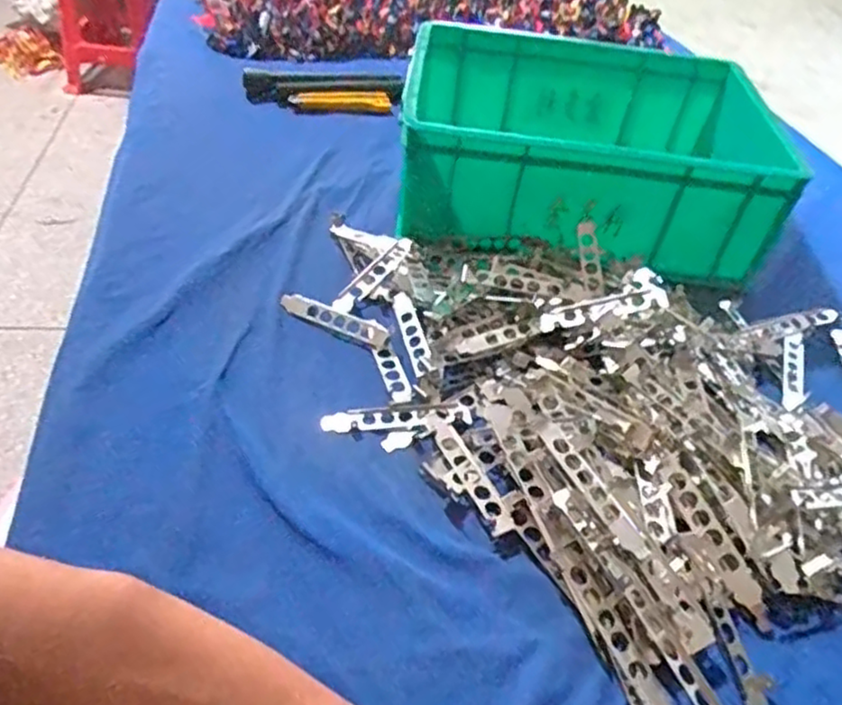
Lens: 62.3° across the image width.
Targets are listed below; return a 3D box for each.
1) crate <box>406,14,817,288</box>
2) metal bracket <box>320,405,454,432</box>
[{"bbox_3d":[0.187,-0.244,0.820,0.400,0.133,0.323,9,42,1],"label":"crate"},{"bbox_3d":[-0.028,0.054,0.581,0.107,0.008,0.020,0,43,-9],"label":"metal bracket"}]

